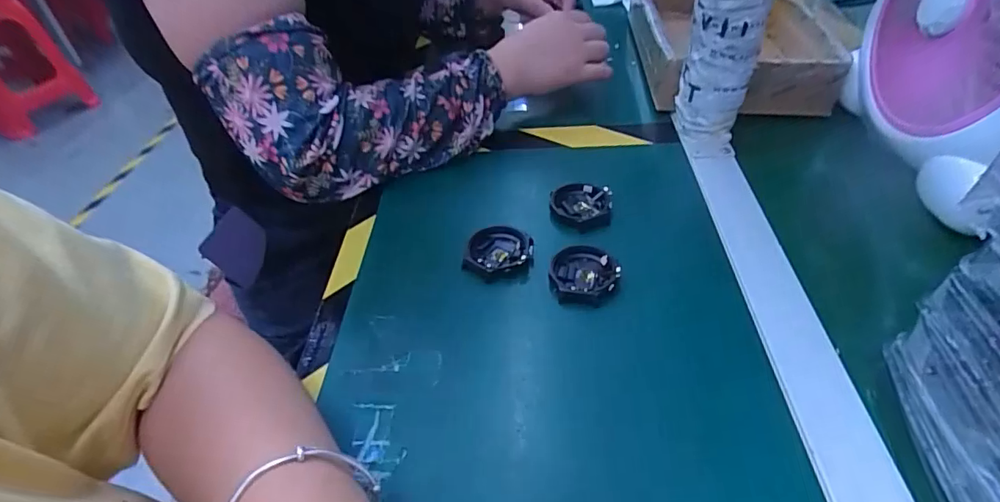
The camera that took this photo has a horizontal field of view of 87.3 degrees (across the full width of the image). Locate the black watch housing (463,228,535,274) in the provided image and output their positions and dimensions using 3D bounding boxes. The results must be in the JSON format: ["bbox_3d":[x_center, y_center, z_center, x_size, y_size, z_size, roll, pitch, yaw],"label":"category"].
[{"bbox_3d":[0.000,0.001,0.408,0.050,0.011,0.045,4,44,11],"label":"black watch housing"}]

